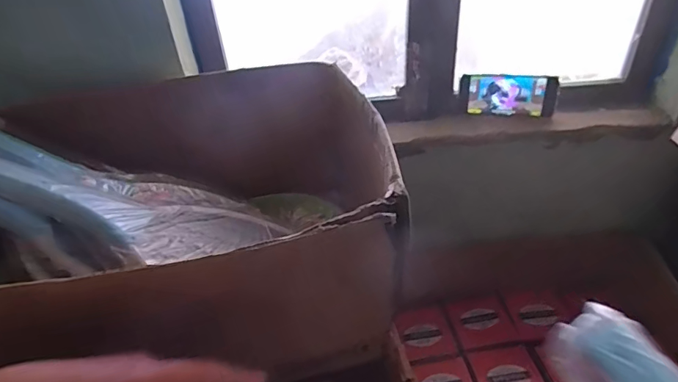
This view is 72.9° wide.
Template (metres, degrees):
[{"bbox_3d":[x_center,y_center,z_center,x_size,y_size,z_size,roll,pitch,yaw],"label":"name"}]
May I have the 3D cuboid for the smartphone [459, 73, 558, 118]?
[{"bbox_3d":[0.311,-0.174,0.834,0.163,0.075,0.013,4,32,14],"label":"smartphone"}]

